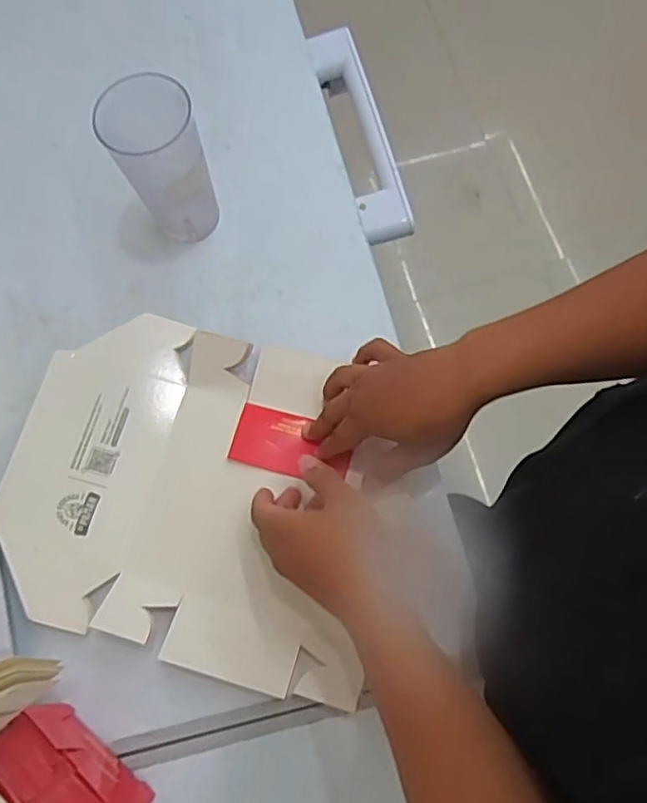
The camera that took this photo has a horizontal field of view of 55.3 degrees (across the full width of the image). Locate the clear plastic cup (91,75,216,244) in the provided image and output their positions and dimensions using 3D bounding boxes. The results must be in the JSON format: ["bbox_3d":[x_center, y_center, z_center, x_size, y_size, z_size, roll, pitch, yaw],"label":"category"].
[{"bbox_3d":[-0.148,-0.215,0.574,0.080,0.150,0.073,-10,73,-4],"label":"clear plastic cup"}]

